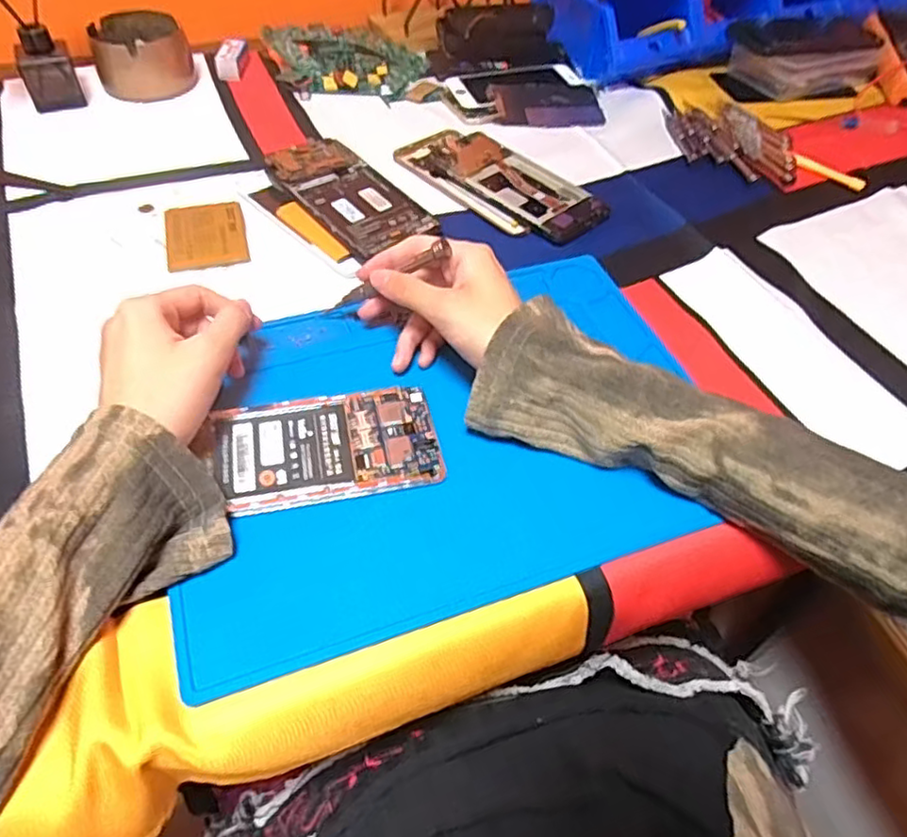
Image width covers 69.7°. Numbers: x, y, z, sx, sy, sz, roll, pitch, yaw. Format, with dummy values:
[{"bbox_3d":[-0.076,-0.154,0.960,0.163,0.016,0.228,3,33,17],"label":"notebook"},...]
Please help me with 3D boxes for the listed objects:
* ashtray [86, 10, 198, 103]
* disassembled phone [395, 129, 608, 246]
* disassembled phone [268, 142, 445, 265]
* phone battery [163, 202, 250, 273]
[{"bbox_3d":[-0.299,-0.352,0.626,0.085,0.049,0.099,-17,54,-17],"label":"ashtray"},{"bbox_3d":[0.038,-0.201,0.542,0.181,0.012,0.086,37,58,23],"label":"disassembled phone"},{"bbox_3d":[-0.084,-0.176,0.512,0.074,0.015,0.144,-30,59,-24],"label":"disassembled phone"},{"bbox_3d":[-0.180,-0.134,0.473,0.055,0.008,0.071,-13,53,-13],"label":"phone battery"}]

